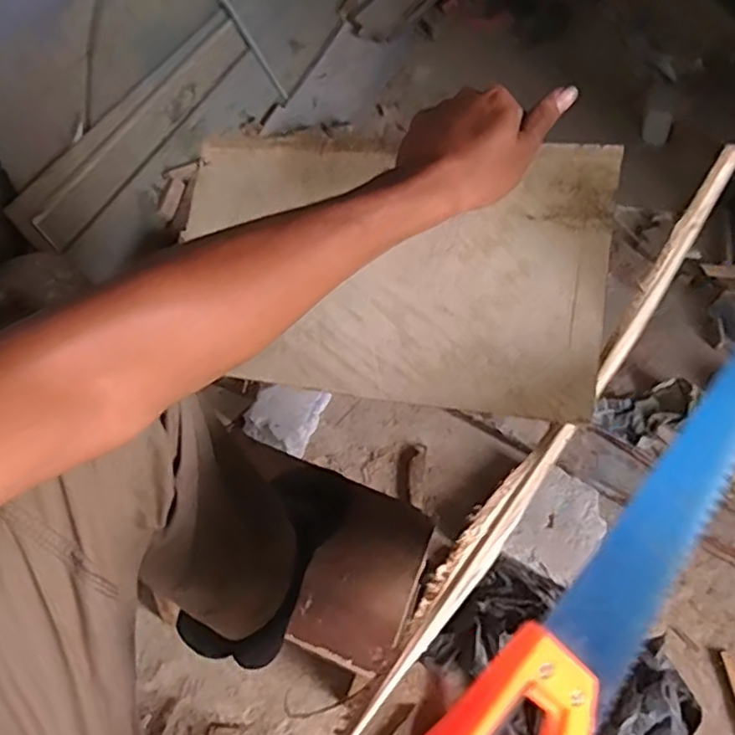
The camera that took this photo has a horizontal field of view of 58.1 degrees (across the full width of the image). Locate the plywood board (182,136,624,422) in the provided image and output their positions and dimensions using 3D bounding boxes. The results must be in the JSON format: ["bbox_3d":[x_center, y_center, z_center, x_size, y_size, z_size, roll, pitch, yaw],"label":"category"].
[{"bbox_3d":[0.005,-0.075,0.496,0.330,0.012,0.190,9,86,19],"label":"plywood board"}]

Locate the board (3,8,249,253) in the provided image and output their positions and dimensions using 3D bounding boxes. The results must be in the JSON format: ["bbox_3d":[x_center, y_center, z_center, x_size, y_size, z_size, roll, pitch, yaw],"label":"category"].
[{"bbox_3d":[-0.478,-0.564,1.478,0.031,0.124,0.869,-5,45,33],"label":"board"}]

